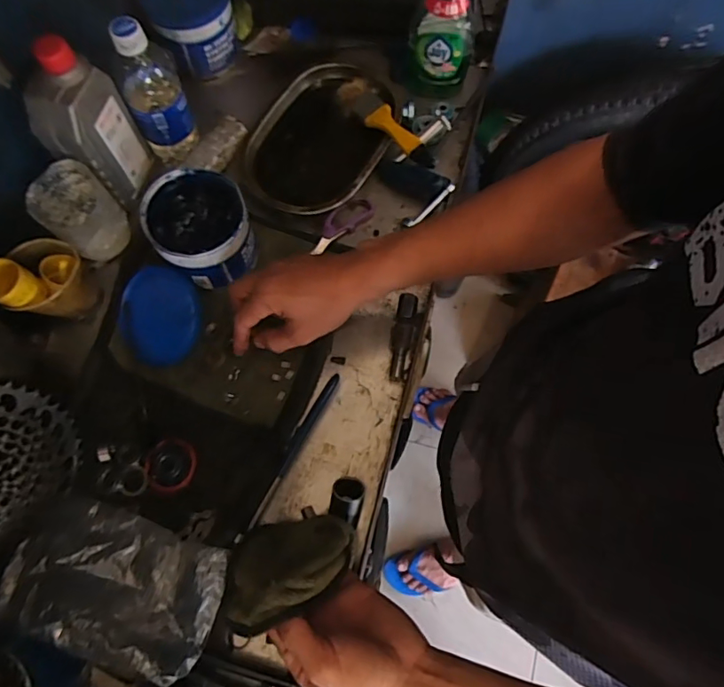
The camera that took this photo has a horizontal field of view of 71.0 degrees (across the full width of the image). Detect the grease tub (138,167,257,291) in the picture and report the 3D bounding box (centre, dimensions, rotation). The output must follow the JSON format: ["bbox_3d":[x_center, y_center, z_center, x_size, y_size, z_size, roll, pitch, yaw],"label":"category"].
[{"bbox_3d":[-0.169,-0.119,0.541,0.094,0.081,0.102,0,73,1],"label":"grease tub"}]

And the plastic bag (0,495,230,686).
[{"bbox_3d":[-0.217,0.213,0.449,0.174,0.052,0.107,17,74,6],"label":"plastic bag"}]

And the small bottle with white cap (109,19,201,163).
[{"bbox_3d":[-0.226,-0.271,0.556,0.059,0.165,0.052,-18,74,-5],"label":"small bottle with white cap"}]

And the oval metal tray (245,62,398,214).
[{"bbox_3d":[-0.045,-0.249,0.624,0.148,0.035,0.218,36,77,11],"label":"oval metal tray"}]

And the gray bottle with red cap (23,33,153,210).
[{"bbox_3d":[-0.279,-0.220,0.520,0.051,0.156,0.082,16,74,6],"label":"gray bottle with red cap"}]

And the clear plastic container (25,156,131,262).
[{"bbox_3d":[-0.292,-0.134,0.539,0.069,0.088,0.069,0,73,1],"label":"clear plastic container"}]

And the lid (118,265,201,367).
[{"bbox_3d":[-0.214,-0.029,0.536,0.089,0.006,0.099,-5,93,11],"label":"lid"}]

